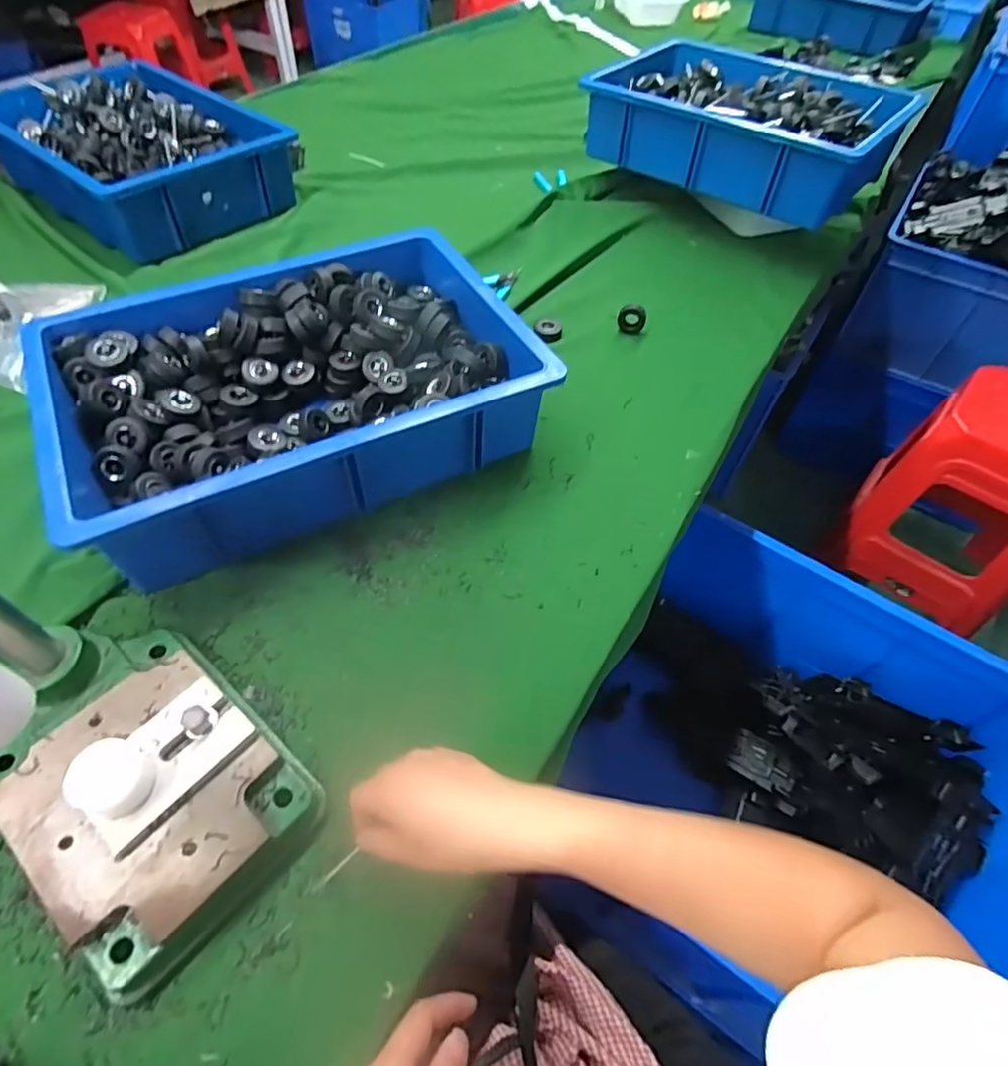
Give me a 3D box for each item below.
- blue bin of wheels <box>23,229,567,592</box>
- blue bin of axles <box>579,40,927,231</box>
[{"bbox_3d":[-0.206,-0.149,0.604,0.428,0.097,0.297,-23,58,-18],"label":"blue bin of wheels"},{"bbox_3d":[0.363,-0.637,0.919,0.427,0.112,0.278,36,60,22],"label":"blue bin of axles"}]

